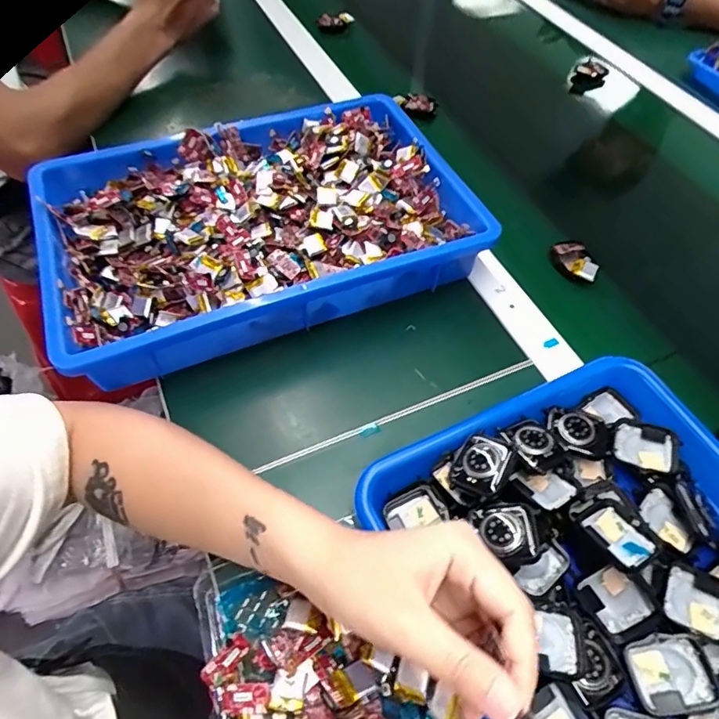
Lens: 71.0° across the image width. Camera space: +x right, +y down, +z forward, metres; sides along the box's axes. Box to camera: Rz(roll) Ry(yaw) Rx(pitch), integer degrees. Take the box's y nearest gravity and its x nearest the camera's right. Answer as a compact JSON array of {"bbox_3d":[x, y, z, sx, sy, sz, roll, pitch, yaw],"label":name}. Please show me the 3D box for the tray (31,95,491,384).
[{"bbox_3d":[-0.095,-0.139,0.480,0.374,0.064,0.271,-17,59,-15],"label":"tray"}]

